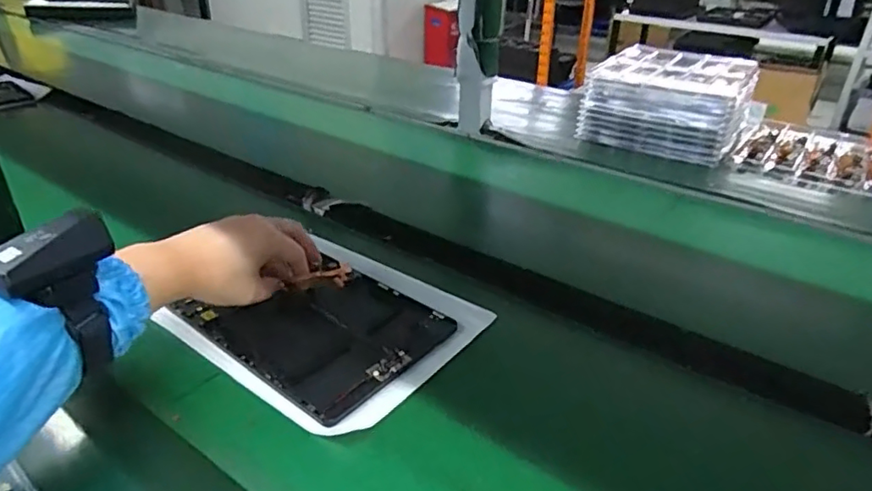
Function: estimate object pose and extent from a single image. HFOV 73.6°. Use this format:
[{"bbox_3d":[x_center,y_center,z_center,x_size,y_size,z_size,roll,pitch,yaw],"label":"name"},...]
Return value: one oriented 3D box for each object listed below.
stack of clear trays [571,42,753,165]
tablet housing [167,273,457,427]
[{"bbox_3d":[0.394,-0.244,0.979,0.238,0.116,0.270,17,33,24],"label":"stack of clear trays"},{"bbox_3d":[-0.103,0.068,0.516,0.197,0.010,0.149,25,37,33],"label":"tablet housing"}]

